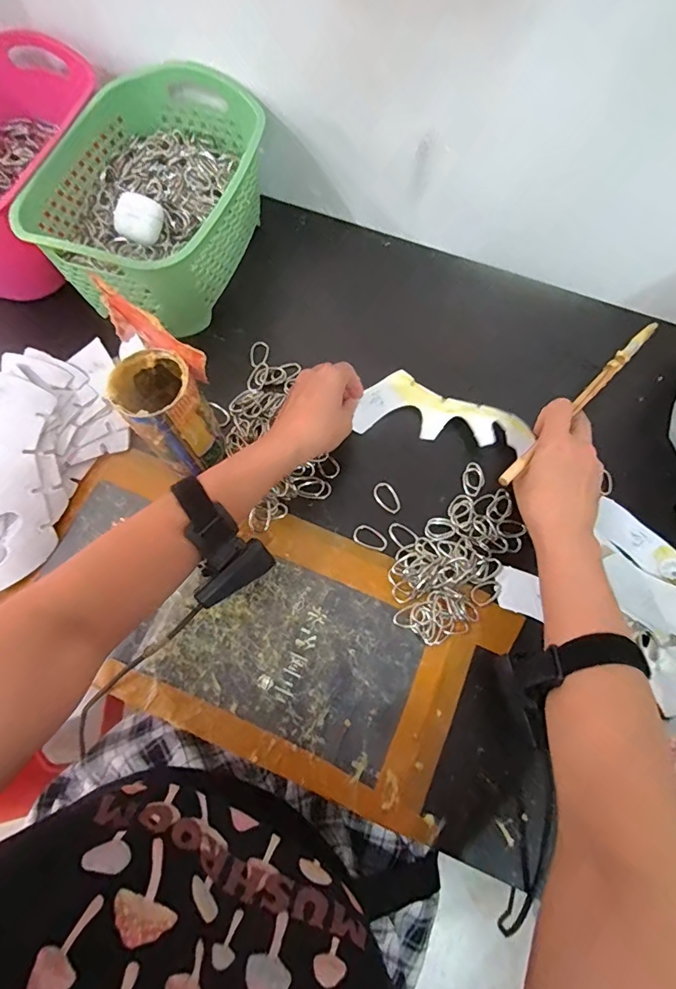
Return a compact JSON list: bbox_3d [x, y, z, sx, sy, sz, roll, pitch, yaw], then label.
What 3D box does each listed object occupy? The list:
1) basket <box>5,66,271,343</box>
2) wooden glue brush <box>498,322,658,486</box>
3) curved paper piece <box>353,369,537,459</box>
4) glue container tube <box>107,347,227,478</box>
[{"bbox_3d":[-0.190,-0.319,0.523,0.192,0.113,0.273,20,71,7],"label":"basket"},{"bbox_3d":[0.239,-0.094,0.459,0.274,0.009,0.013,-41,76,-20],"label":"wooden glue brush"},{"bbox_3d":[0.114,-0.082,0.498,0.175,0.010,0.074,16,70,10],"label":"curved paper piece"},{"bbox_3d":[-0.151,-0.066,0.432,0.065,0.119,0.074,-38,74,-13],"label":"glue container tube"}]

